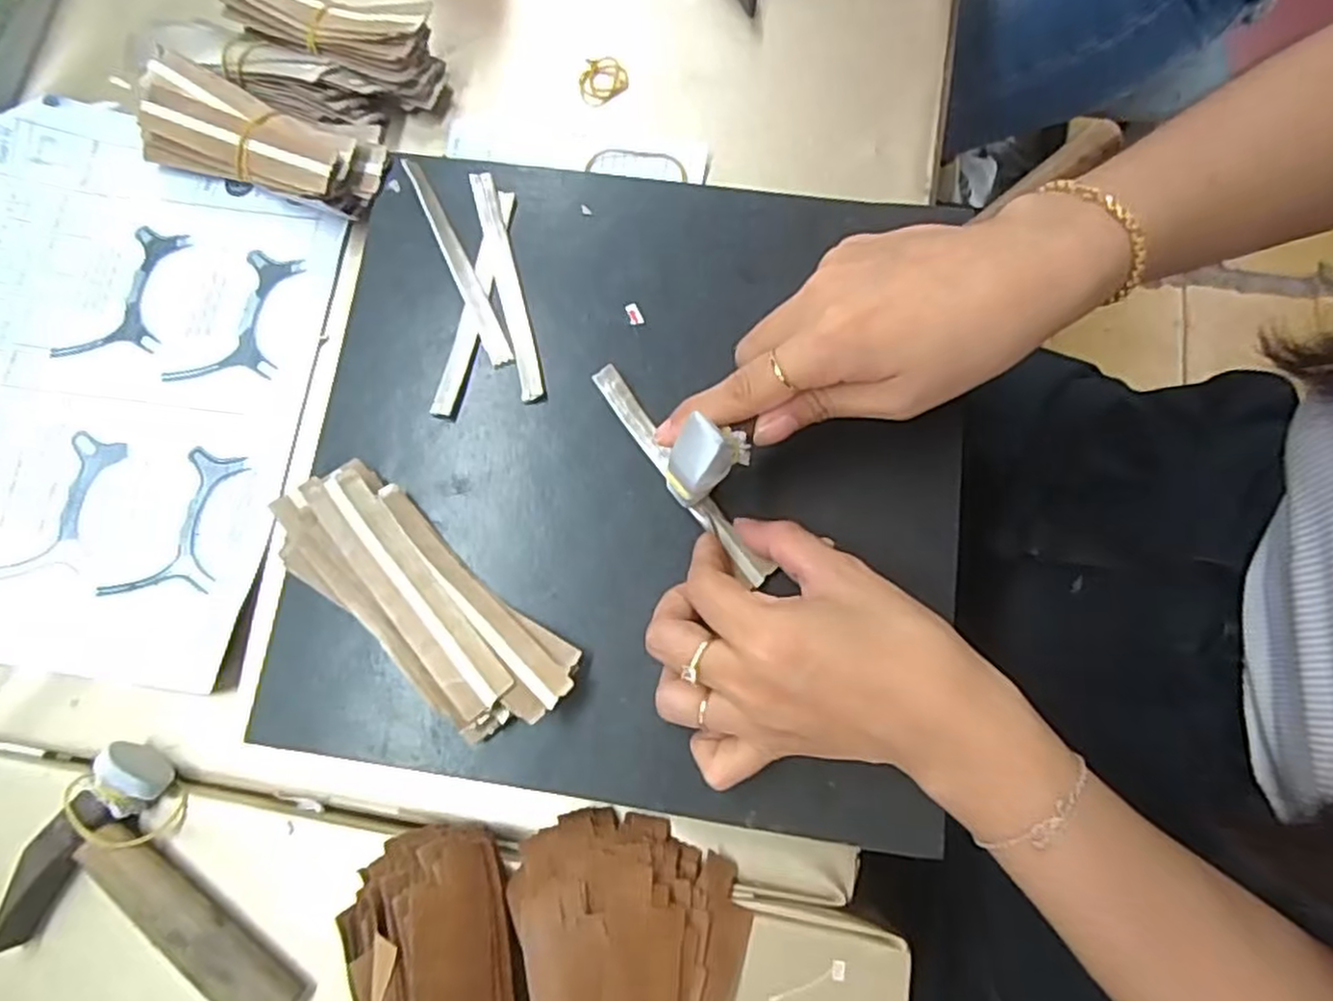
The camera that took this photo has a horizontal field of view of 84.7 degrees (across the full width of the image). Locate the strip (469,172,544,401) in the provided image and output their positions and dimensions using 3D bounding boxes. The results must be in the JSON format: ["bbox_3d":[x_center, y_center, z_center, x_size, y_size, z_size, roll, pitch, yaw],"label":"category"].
[{"bbox_3d":[-0.078,-0.107,0.360,0.012,0.010,0.119,-15,77,-2],"label":"strip"}]

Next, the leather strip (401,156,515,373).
[{"bbox_3d":[-0.104,-0.120,0.365,0.011,0.005,0.119,-26,81,-3],"label":"leather strip"}]

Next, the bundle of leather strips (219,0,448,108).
[{"bbox_3d":[-0.186,-0.258,0.405,0.127,0.038,0.040,23,78,7],"label":"bundle of leather strips"}]

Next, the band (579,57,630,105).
[{"bbox_3d":[-0.038,-0.239,0.415,0.028,0.004,0.026,0,77,1],"label":"band"}]

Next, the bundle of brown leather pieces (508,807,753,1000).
[{"bbox_3d":[-0.010,0.201,0.289,0.086,0.047,0.140,-8,77,-1],"label":"bundle of brown leather pieces"}]

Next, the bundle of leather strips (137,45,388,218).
[{"bbox_3d":[-0.213,-0.191,0.392,0.137,0.032,0.052,20,78,6],"label":"bundle of leather strips"}]

